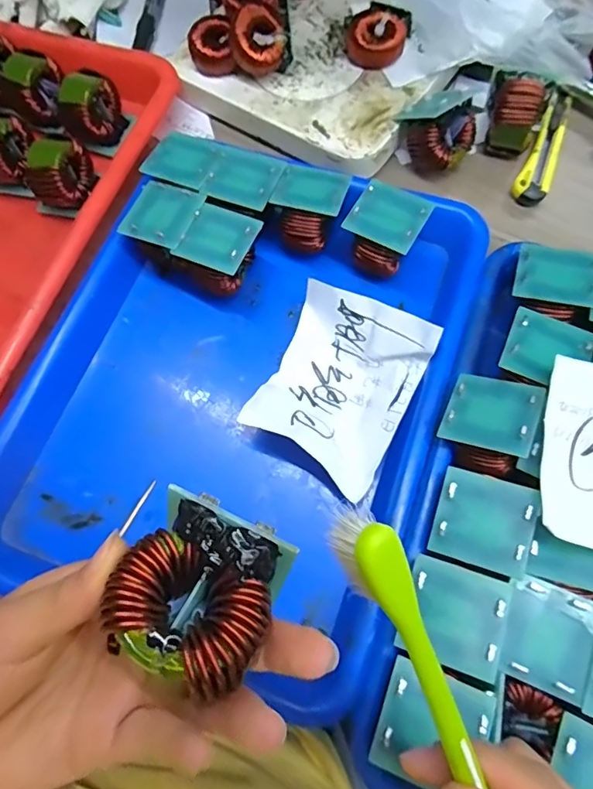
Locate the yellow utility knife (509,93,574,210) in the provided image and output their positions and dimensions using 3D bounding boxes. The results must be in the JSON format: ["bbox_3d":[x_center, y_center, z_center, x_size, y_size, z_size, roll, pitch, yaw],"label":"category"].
[{"bbox_3d":[0.195,-0.191,0.386,0.025,0.013,0.110,25,74,12],"label":"yellow utility knife"}]

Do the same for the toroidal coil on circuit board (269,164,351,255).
[{"bbox_3d":[0.010,-0.128,0.359,0.045,0.056,0.047,16,72,9],"label":"toroidal coil on circuit board"}]

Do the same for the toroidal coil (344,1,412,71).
[{"bbox_3d":[0.064,-0.279,0.389,0.049,0.023,0.042,6,71,5],"label":"toroidal coil"}]

